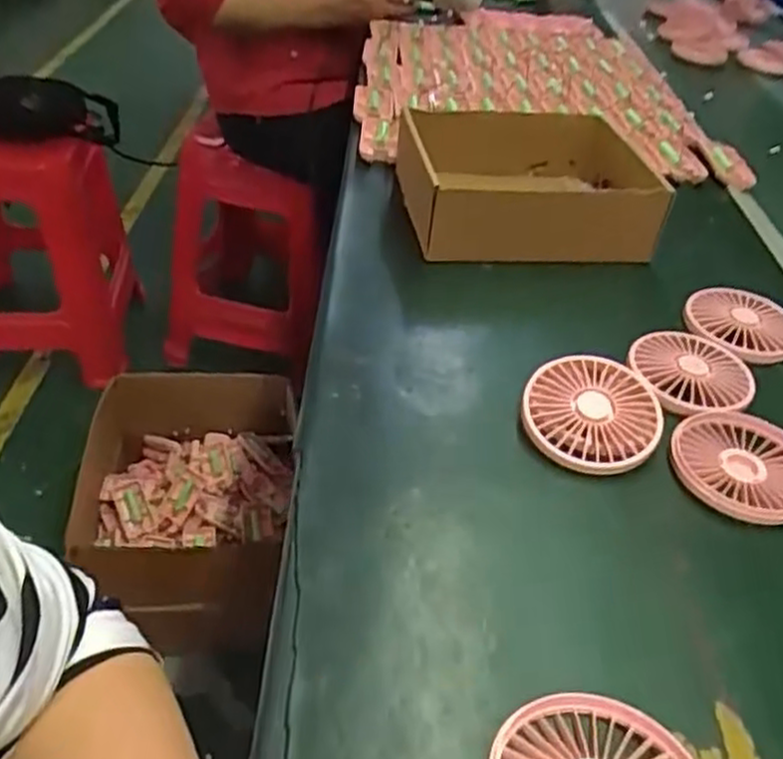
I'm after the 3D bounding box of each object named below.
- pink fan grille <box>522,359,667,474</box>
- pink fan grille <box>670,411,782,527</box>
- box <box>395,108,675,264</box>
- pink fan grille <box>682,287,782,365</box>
[{"bbox_3d":[0.133,0.020,0.494,0.088,0.013,0.087,12,57,10],"label":"pink fan grille"},{"bbox_3d":[0.229,0.054,0.486,0.088,0.014,0.096,22,42,17],"label":"pink fan grille"},{"bbox_3d":[0.132,-0.187,0.709,0.224,0.061,0.195,-1,41,-10],"label":"box"},{"bbox_3d":[0.290,-0.047,0.616,0.088,0.017,0.088,24,43,20],"label":"pink fan grille"}]

